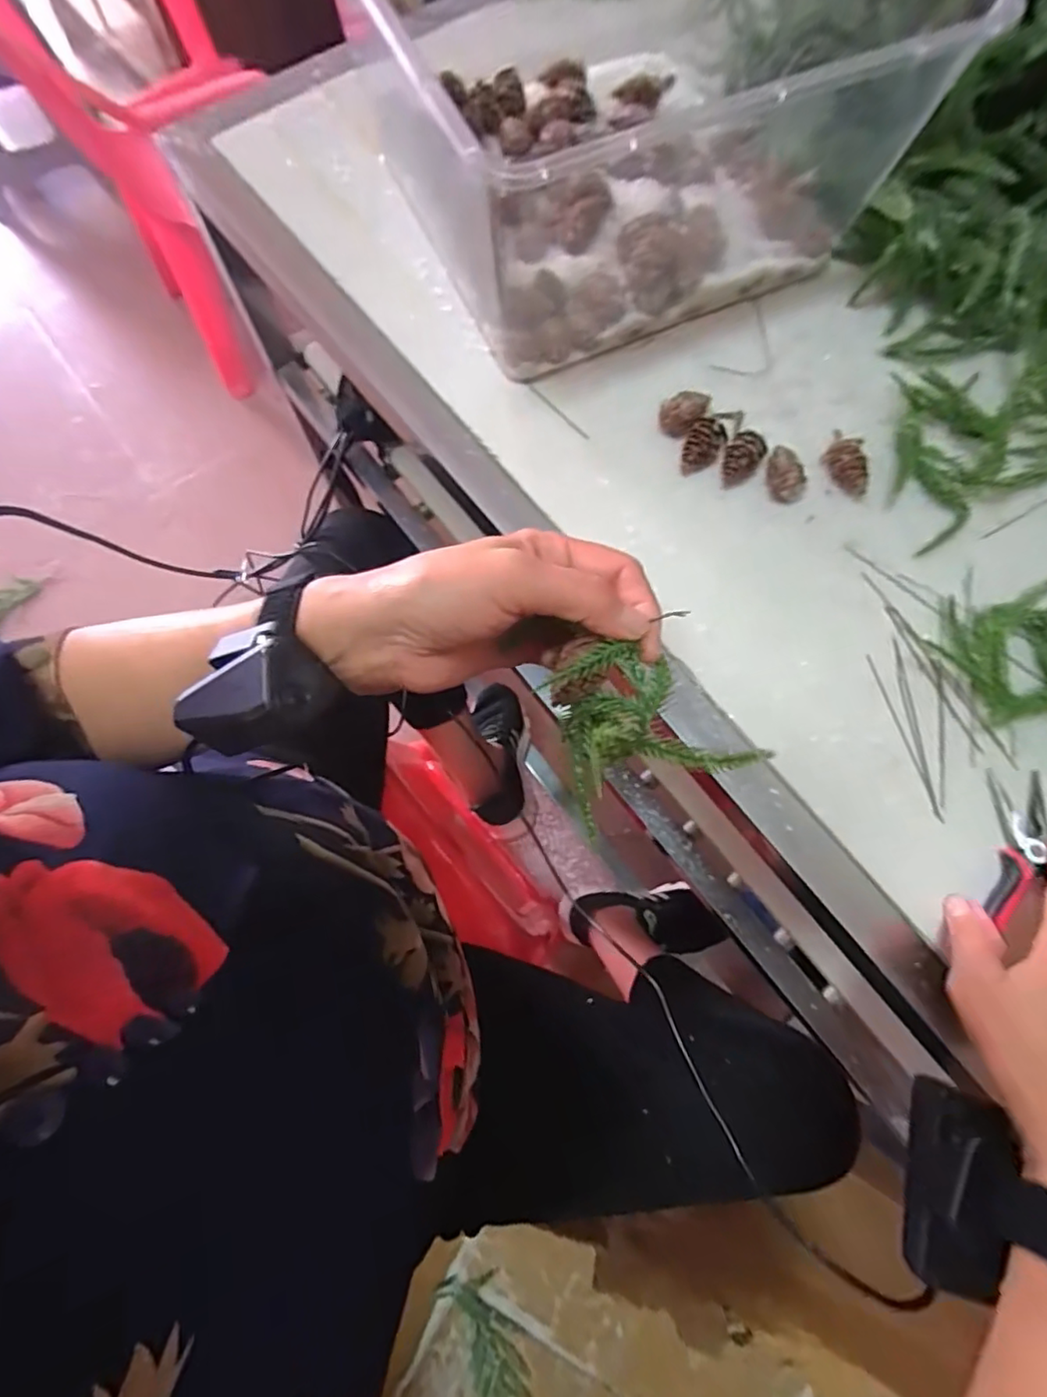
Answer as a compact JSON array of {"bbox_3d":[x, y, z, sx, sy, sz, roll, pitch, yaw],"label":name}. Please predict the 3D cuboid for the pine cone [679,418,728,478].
[{"bbox_3d":[0.114,-0.159,0.379,0.024,0.020,0.031,30,78,7],"label":"pine cone"}]

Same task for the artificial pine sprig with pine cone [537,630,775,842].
[{"bbox_3d":[0.048,0.009,0.256,0.064,0.047,0.071,-23,77,-6],"label":"artificial pine sprig with pine cone"}]

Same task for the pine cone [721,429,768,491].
[{"bbox_3d":[0.139,-0.153,0.375,0.023,0.023,0.035,34,78,8],"label":"pine cone"}]

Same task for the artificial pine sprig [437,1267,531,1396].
[{"bbox_3d":[-0.043,0.958,0.863,0.081,0.021,0.236,-25,77,-8],"label":"artificial pine sprig"}]

